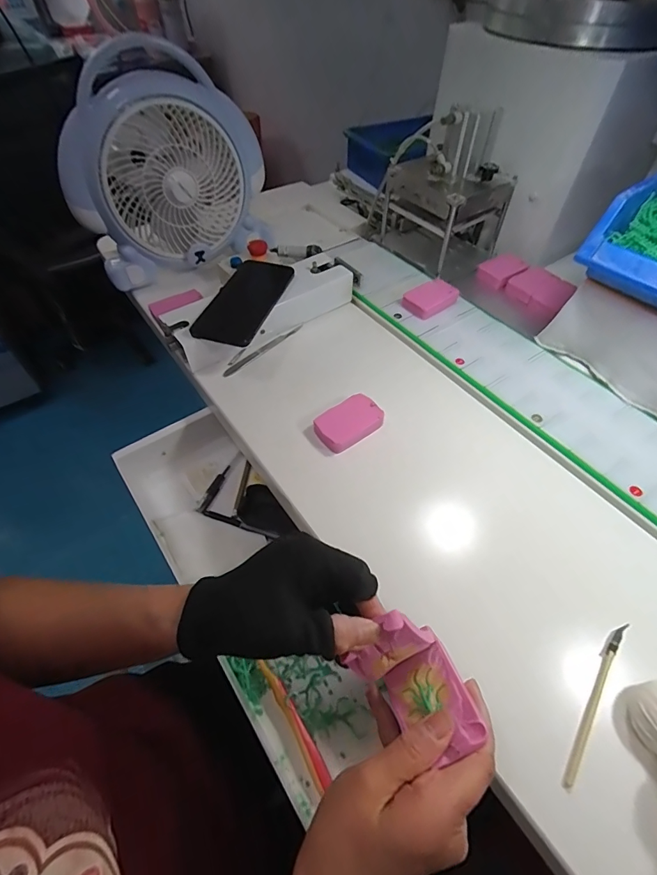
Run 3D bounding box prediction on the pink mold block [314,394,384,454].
[{"bbox_3d":[0.022,-0.017,0.448,0.073,0.015,0.047,-33,60,-23],"label":"pink mold block"}]

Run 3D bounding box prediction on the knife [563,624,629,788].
[{"bbox_3d":[0.197,0.190,0.303,0.008,0.007,0.128,33,60,23],"label":"knife"}]

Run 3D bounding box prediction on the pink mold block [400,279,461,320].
[{"bbox_3d":[0.144,-0.196,0.579,0.075,0.021,0.049,-26,57,-19],"label":"pink mold block"}]

